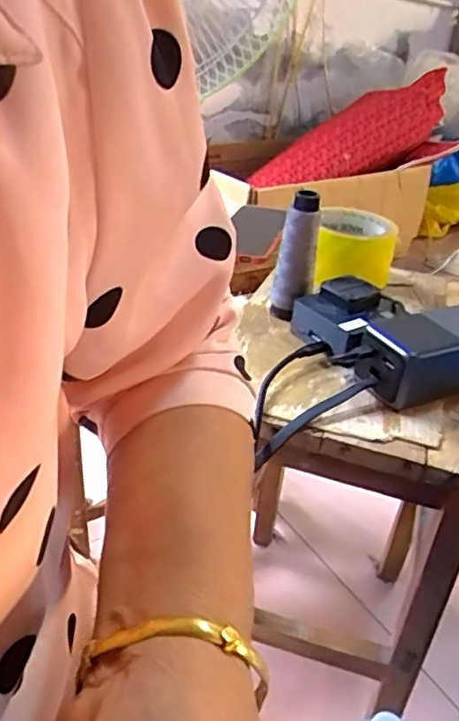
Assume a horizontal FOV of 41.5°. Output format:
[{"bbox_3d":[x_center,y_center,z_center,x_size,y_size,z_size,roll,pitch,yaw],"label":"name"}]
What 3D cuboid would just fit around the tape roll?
[{"bbox_3d":[0.130,-0.119,0.631,0.077,0.051,0.084,7,31,5],"label":"tape roll"}]

